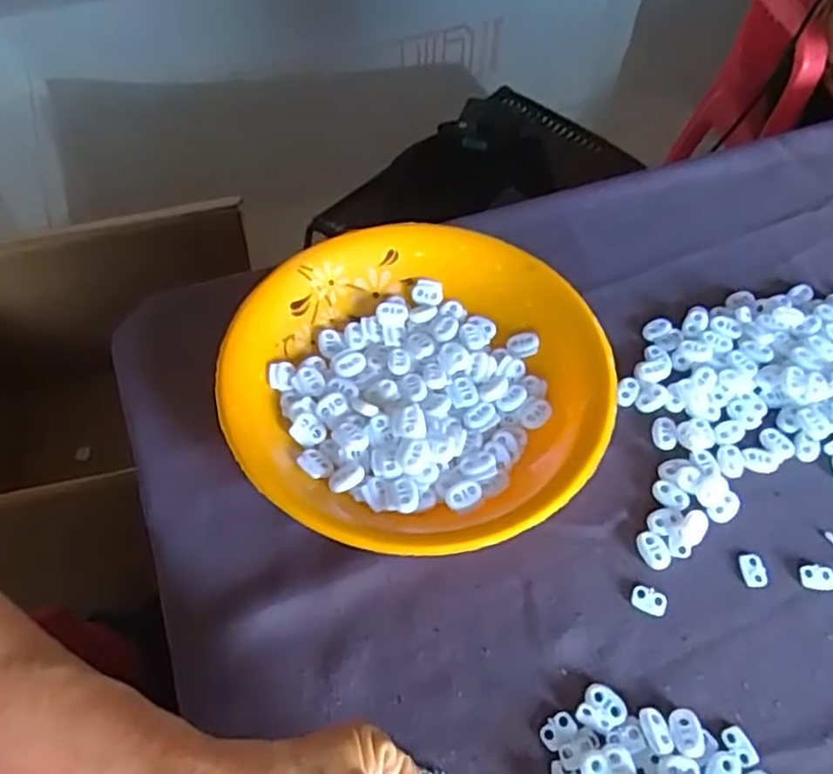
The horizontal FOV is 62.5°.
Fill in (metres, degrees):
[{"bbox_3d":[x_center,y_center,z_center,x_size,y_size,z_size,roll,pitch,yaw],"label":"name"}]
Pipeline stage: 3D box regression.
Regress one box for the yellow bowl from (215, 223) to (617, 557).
[{"bbox_3d":[0.001,-0.008,0.442,0.227,0.045,0.239,1,56,-1],"label":"yellow bowl"}]

